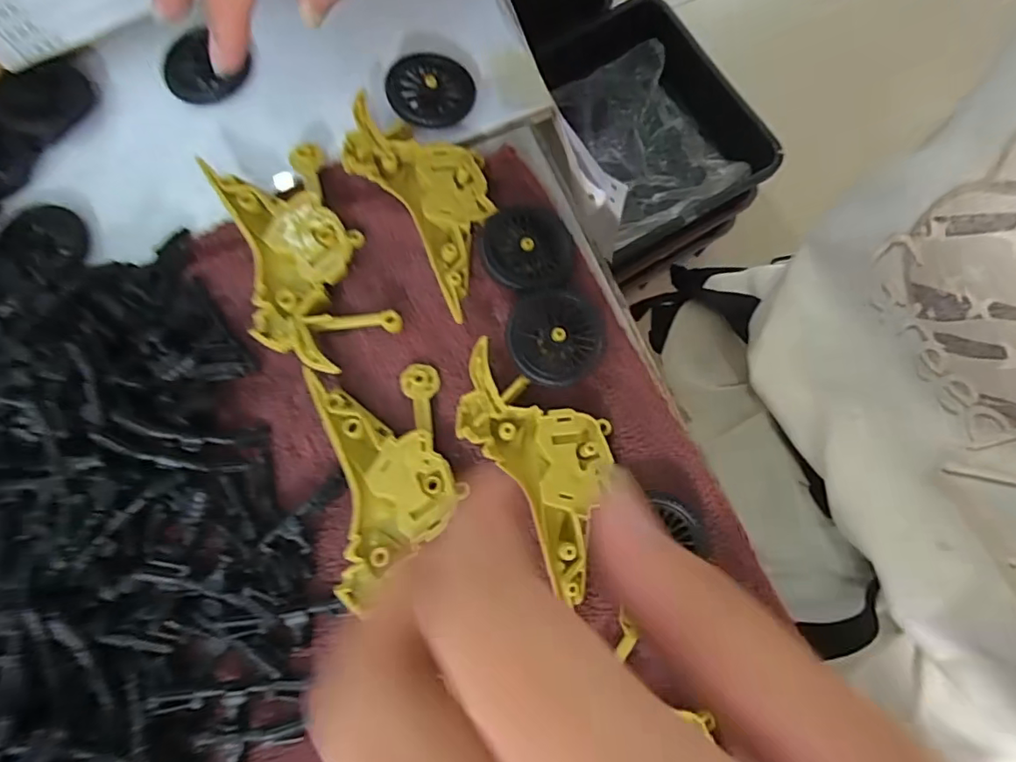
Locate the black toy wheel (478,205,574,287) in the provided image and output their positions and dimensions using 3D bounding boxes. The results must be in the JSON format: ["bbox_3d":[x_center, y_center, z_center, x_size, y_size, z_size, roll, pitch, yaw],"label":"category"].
[{"bbox_3d":[0.008,-0.054,0.222,0.035,0.010,0.037,0,77,0],"label":"black toy wheel"}]

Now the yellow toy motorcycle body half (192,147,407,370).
[{"bbox_3d":[-0.084,-0.050,0.221,0.049,0.013,0.097,-25,78,-5],"label":"yellow toy motorcycle body half"}]

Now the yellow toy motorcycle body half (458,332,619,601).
[{"bbox_3d":[0.014,0.027,0.203,0.049,0.012,0.091,-33,79,-7],"label":"yellow toy motorcycle body half"}]

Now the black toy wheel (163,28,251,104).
[{"bbox_3d":[-0.136,-0.140,0.245,0.033,0.007,0.031,0,77,0],"label":"black toy wheel"}]

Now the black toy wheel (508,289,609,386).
[{"bbox_3d":[0.019,-0.017,0.212,0.037,0.012,0.037,0,77,0],"label":"black toy wheel"}]

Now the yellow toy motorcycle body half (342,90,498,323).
[{"bbox_3d":[-0.030,-0.077,0.225,0.046,0.012,0.096,-36,80,-7],"label":"yellow toy motorcycle body half"}]

